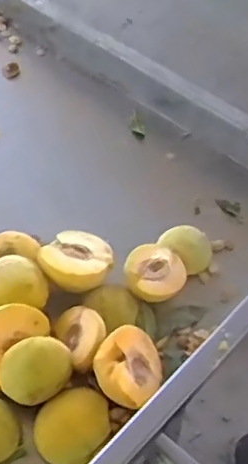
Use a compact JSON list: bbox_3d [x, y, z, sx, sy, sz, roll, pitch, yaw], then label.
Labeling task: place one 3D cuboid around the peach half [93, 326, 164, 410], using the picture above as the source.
[{"bbox_3d":[0.003,0.119,0.553,0.058,0.048,0.068,5,51,3],"label":"peach half"}]

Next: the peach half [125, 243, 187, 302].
[{"bbox_3d":[0.031,0.041,0.630,0.058,0.034,0.063,8,52,5],"label":"peach half"}]

